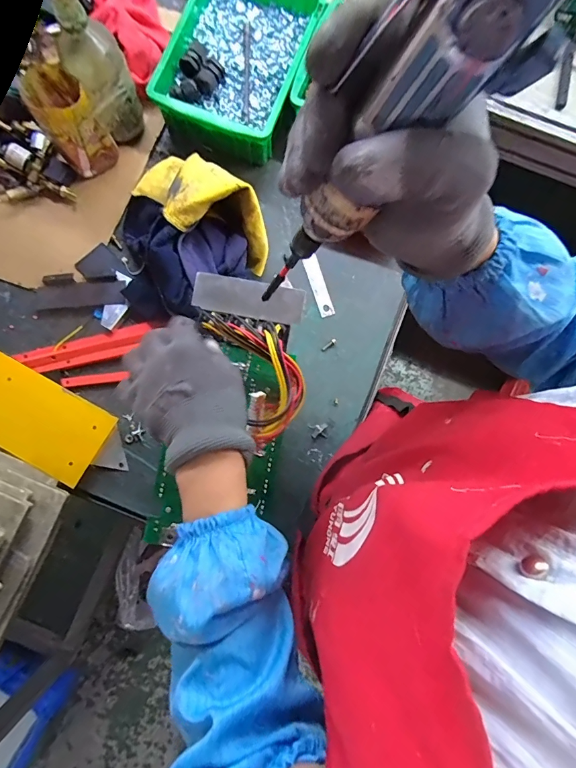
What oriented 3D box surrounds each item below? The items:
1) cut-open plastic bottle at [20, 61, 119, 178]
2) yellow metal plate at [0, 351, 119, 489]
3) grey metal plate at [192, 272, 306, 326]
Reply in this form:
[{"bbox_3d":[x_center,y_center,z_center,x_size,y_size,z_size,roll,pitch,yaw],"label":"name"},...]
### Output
[{"bbox_3d":[-0.285,-0.344,0.529,0.067,0.120,0.071,0,82,-1],"label":"cut-open plastic bottle"},{"bbox_3d":[-0.348,0.037,0.522,0.214,0.011,0.101,29,78,1],"label":"yellow metal plate"},{"bbox_3d":[-0.044,-0.096,0.441,0.122,0.004,0.042,11,94,2],"label":"grey metal plate"}]

